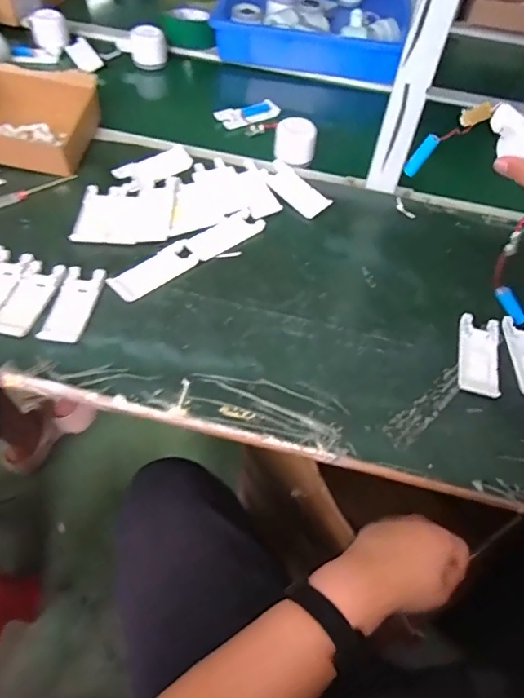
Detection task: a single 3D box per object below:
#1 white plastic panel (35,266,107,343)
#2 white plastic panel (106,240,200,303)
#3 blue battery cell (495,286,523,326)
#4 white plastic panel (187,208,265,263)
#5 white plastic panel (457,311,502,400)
[{"bbox_3d":[-0.207,-0.051,0.534,0.043,0.005,0.104,9,54,2],"label":"white plastic panel"},{"bbox_3d":[-0.127,-0.096,0.581,0.111,0.004,0.046,-36,64,-27],"label":"white plastic panel"},{"bbox_3d":[0.287,-0.052,0.560,0.051,0.018,0.015,50,57,-15],"label":"blue battery cell"},{"bbox_3d":[-0.046,-0.148,0.624,0.107,0.006,0.042,-34,63,-25],"label":"white plastic panel"},{"bbox_3d":[0.238,0.006,0.532,0.041,0.011,0.100,13,54,5],"label":"white plastic panel"}]

